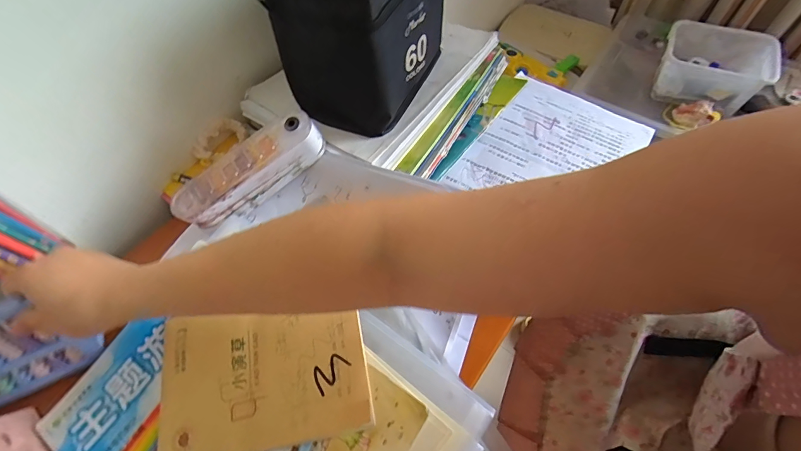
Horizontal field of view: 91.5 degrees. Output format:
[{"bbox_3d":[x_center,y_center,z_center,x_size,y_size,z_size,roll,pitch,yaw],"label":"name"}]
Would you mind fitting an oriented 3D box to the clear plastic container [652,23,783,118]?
[{"bbox_3d":[0.632,-0.324,0.796,0.191,0.086,0.163,23,61,15],"label":"clear plastic container"}]

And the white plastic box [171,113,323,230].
[{"bbox_3d":[-0.161,-0.059,0.424,0.168,0.059,0.042,-35,62,-5],"label":"white plastic box"}]

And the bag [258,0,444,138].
[{"bbox_3d":[-0.034,-0.226,0.445,0.121,0.183,0.189,20,60,14],"label":"bag"}]

